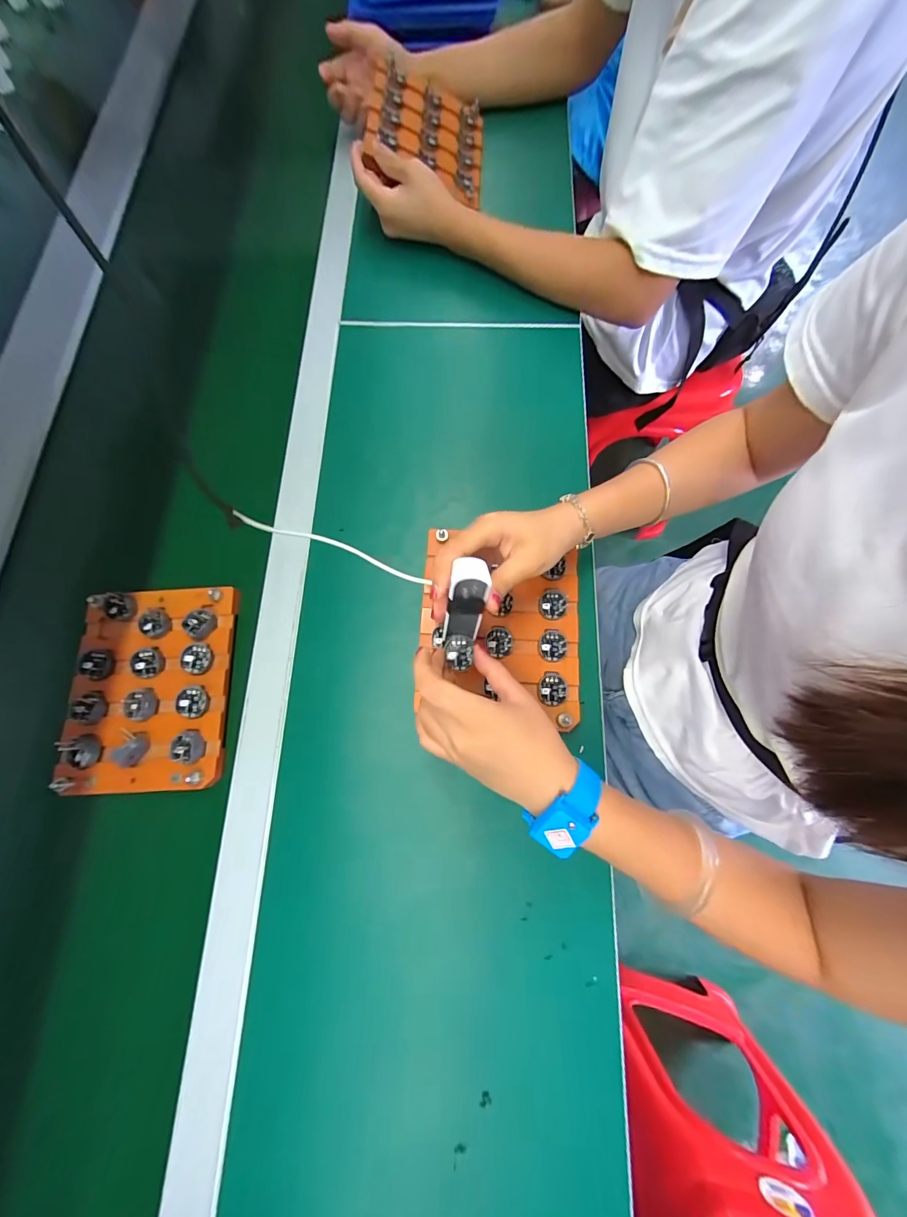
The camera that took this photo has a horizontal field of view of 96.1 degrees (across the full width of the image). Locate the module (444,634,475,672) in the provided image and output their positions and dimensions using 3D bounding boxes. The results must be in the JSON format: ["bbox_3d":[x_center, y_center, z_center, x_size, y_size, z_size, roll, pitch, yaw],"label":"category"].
[{"bbox_3d":[0.004,0.036,0.331,0.023,0.008,0.028,-1,72,-2],"label":"module"}]

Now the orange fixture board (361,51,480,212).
[{"bbox_3d":[-0.032,-0.633,0.542,0.153,0.012,0.189,7,74,-20],"label":"orange fixture board"}]

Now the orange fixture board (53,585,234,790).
[{"bbox_3d":[-0.289,0.072,0.388,0.144,0.023,0.186,-2,79,-3],"label":"orange fixture board"}]

